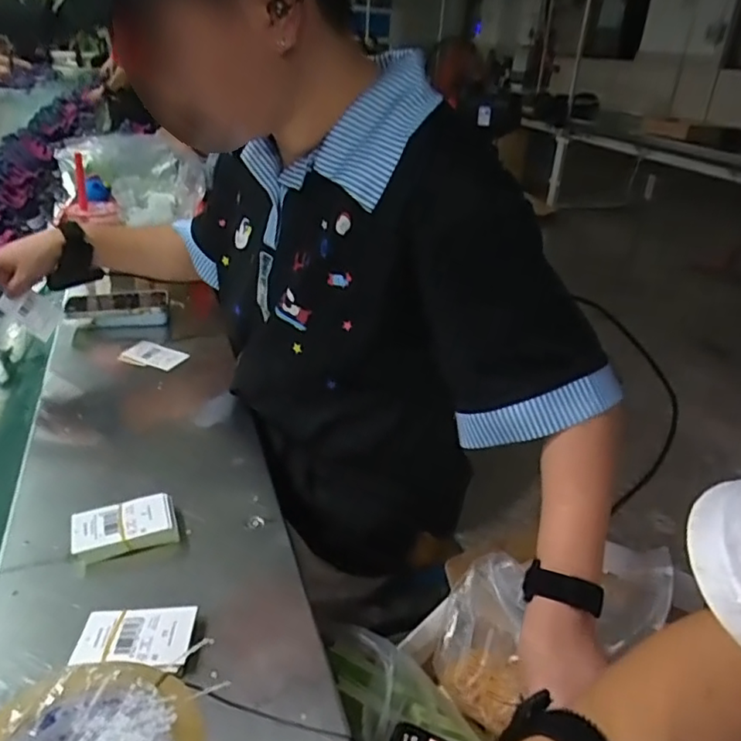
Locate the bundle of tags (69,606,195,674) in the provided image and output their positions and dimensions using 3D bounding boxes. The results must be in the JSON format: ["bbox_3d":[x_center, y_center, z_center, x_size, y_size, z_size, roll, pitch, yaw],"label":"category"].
[{"bbox_3d":[-0.171,0.195,0.450,0.080,0.011,0.054,2,29,3],"label":"bundle of tags"}]

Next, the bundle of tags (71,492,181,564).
[{"bbox_3d":[-0.216,0.139,0.540,0.083,0.016,0.050,-11,31,-20],"label":"bundle of tags"}]

